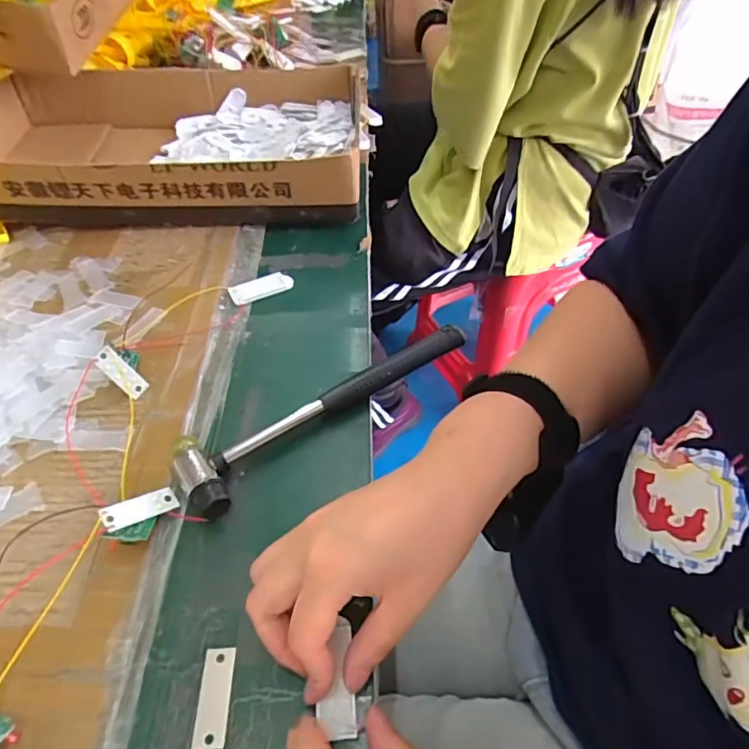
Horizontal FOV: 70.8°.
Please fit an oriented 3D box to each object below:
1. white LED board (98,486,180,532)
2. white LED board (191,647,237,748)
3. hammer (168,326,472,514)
[{"bbox_3d":[-0.146,0.084,0.331,0.017,0.004,0.046,41,33,27],"label":"white LED board"},{"bbox_3d":[-0.083,0.167,0.275,0.017,0.004,0.046,-4,49,0],"label":"white LED board"},{"bbox_3d":[-0.032,0.017,0.390,0.235,0.022,0.056,-32,55,-22],"label":"hammer"}]

